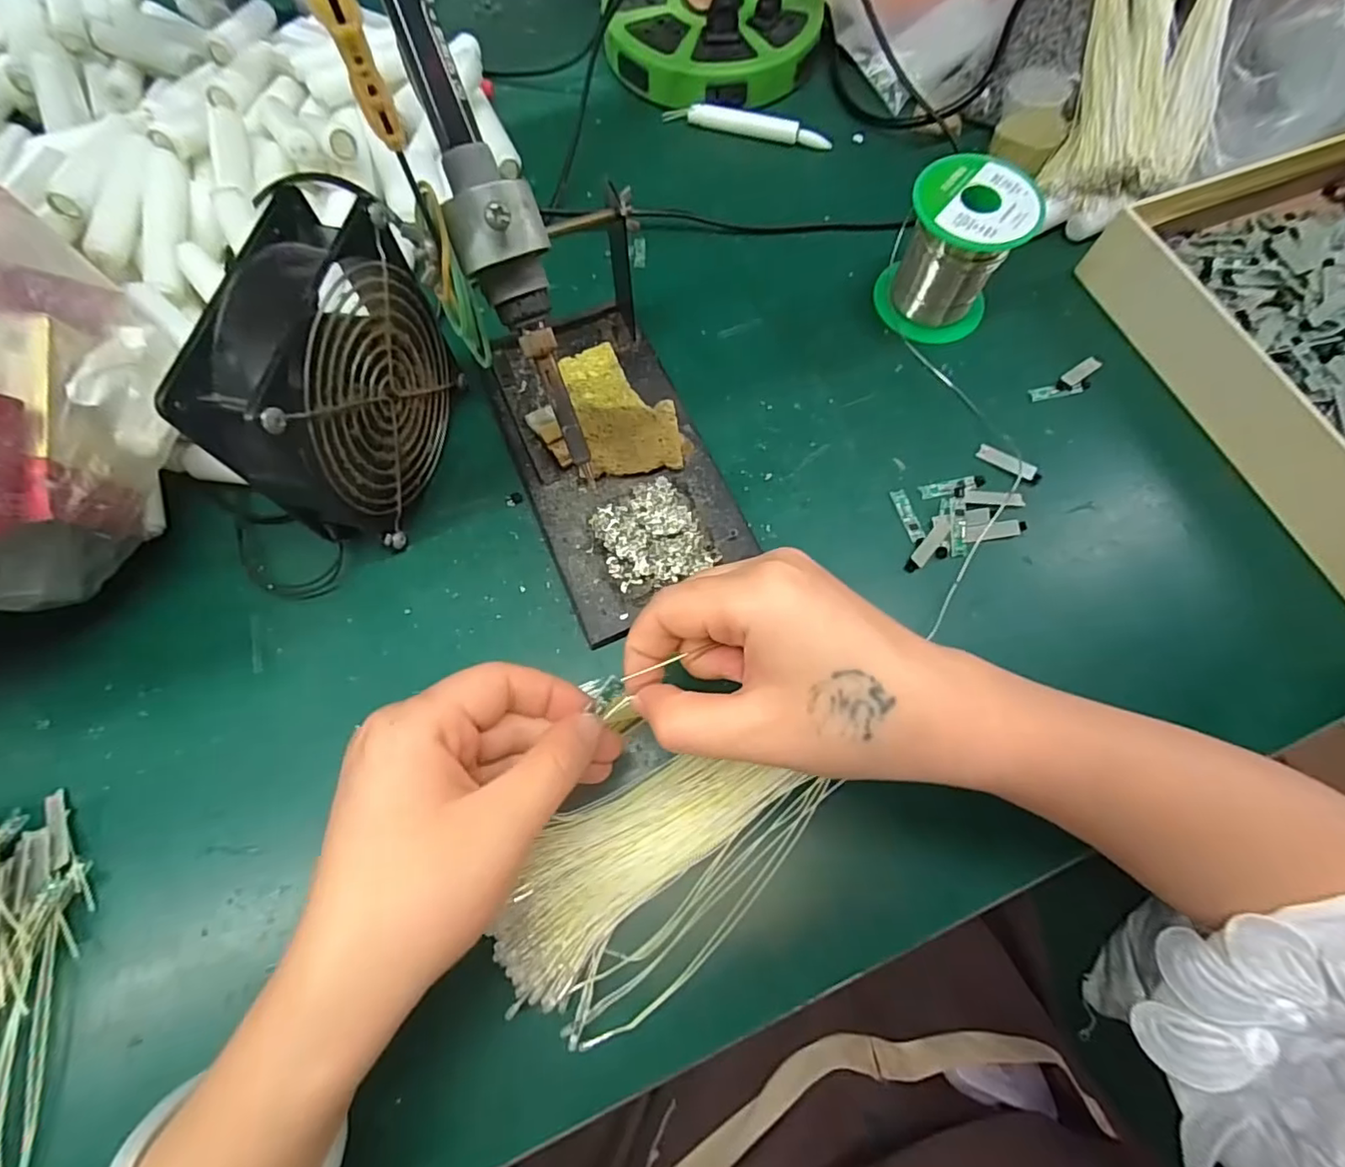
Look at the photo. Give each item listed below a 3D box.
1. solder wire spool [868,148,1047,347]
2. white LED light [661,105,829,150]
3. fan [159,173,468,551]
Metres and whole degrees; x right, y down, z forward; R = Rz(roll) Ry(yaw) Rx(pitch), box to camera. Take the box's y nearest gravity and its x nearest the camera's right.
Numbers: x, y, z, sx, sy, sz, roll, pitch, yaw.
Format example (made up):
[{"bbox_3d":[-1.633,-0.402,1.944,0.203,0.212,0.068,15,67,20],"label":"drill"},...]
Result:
[{"bbox_3d":[0.166,-0.196,0.349,0.066,0.073,0.066,0,71,-1],"label":"solder wire spool"},{"bbox_3d":[0.053,-0.321,0.411,0.116,0.011,0.011,14,71,2],"label":"white LED light"},{"bbox_3d":[-0.151,-0.094,0.277,0.047,0.118,0.129,13,71,4],"label":"fan"}]

